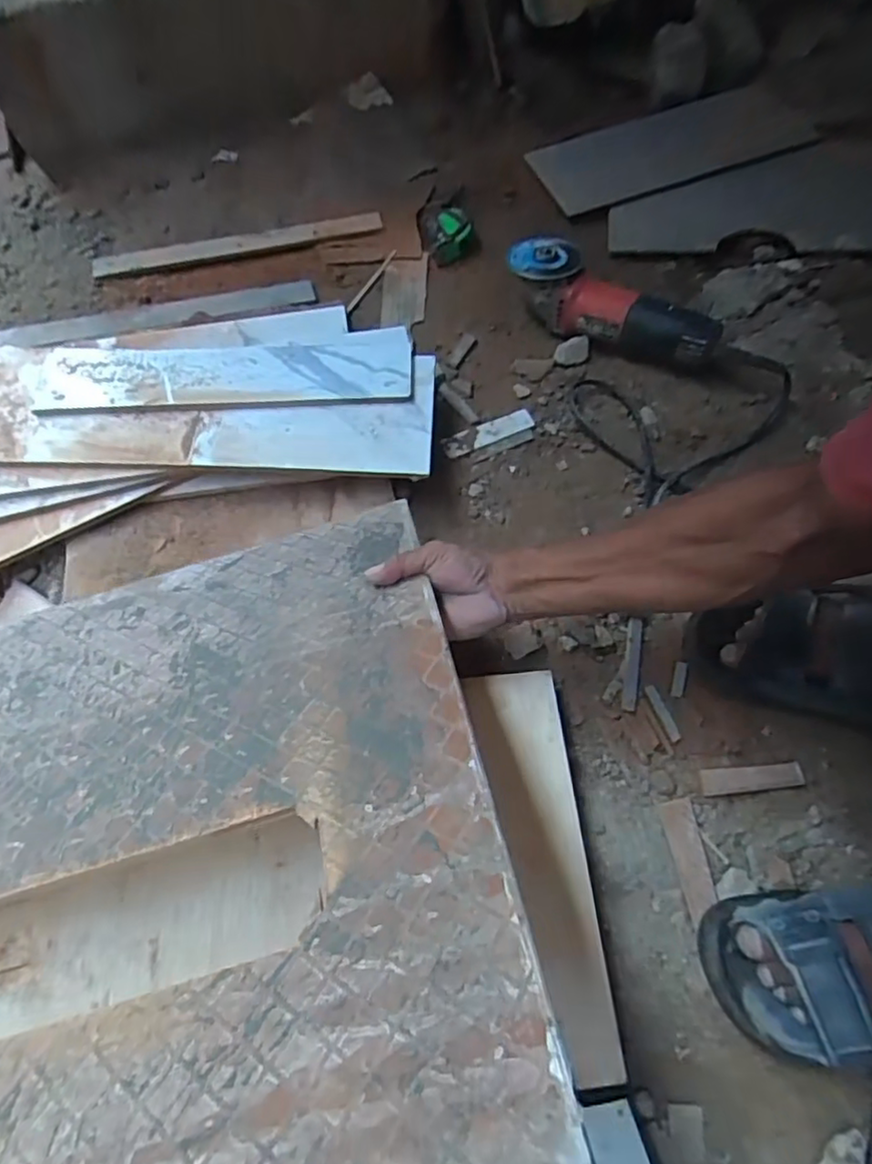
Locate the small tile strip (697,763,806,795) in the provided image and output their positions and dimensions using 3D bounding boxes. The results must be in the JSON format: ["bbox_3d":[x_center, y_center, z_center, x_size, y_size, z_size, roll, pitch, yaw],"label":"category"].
[{"bbox_3d":[0.274,0.169,0.551,0.087,0.006,0.021,-4,64,-1],"label":"small tile strip"}]

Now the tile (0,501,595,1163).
[{"bbox_3d":[-0.215,0.143,0.421,0.481,0.005,0.483,-17,39,1],"label":"tile"}]

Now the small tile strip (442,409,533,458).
[{"bbox_3d":[0.060,-0.171,0.731,0.109,0.006,0.029,-23,66,-10],"label":"small tile strip"}]

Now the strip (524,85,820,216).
[{"bbox_3d":[0.347,-0.649,0.942,0.389,0.015,0.153,-18,64,-3],"label":"strip"}]

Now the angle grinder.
[{"bbox_3d":[0.209,-0.325,0.770,0.254,0.078,0.074,34,69,15],"label":"angle grinder"}]

